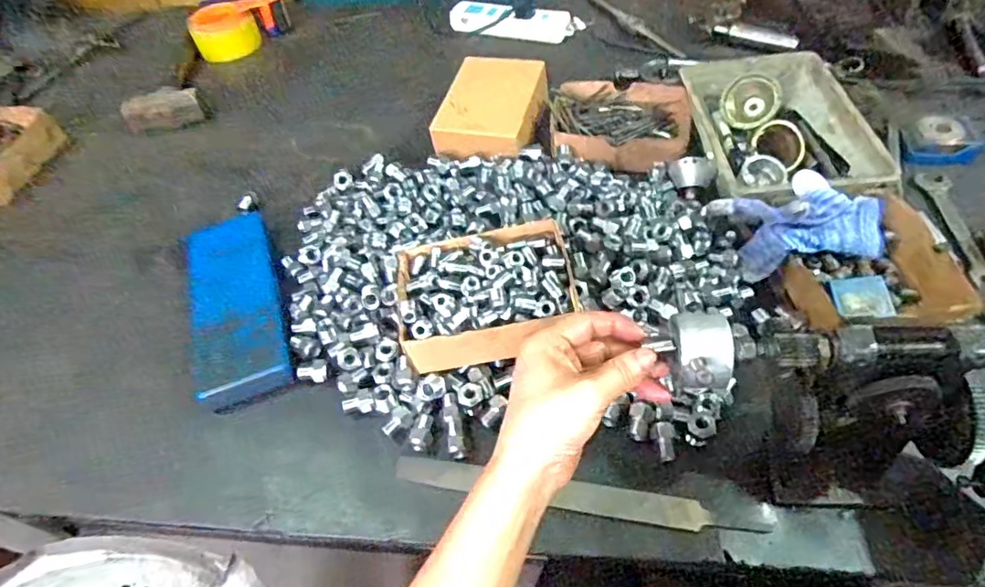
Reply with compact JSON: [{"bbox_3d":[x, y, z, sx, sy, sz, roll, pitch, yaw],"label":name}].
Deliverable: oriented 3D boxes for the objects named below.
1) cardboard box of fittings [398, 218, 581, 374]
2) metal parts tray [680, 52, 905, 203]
[{"bbox_3d":[-0.007,0.006,0.511,0.156,0.073,0.131,-8,51,0],"label":"cardboard box of fittings"},{"bbox_3d":[0.332,-0.191,0.661,0.172,0.067,0.257,-4,51,3],"label":"metal parts tray"}]

